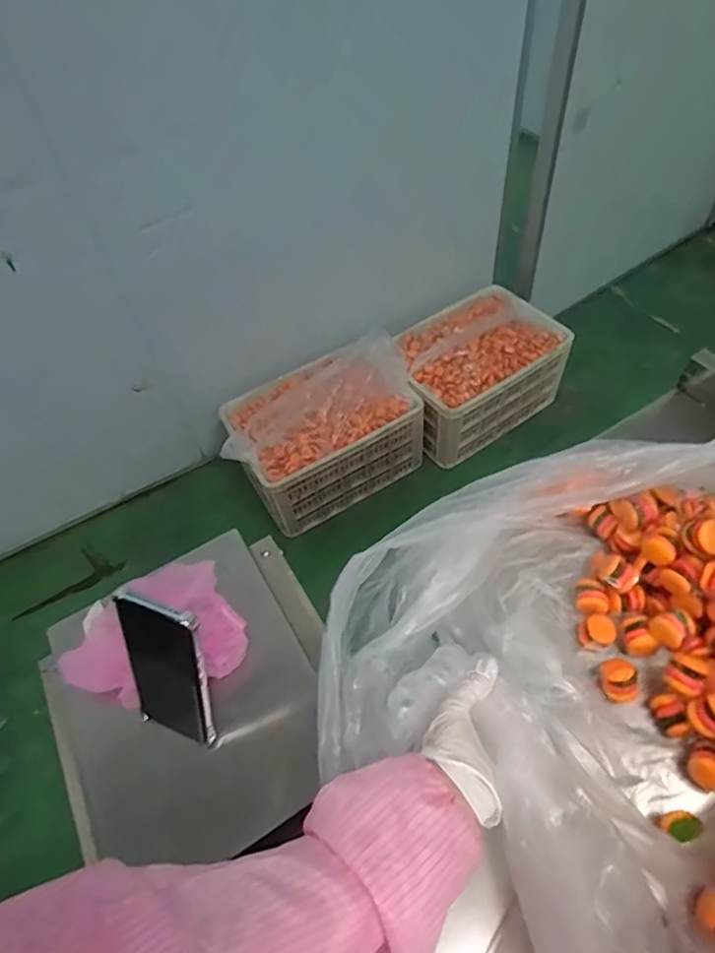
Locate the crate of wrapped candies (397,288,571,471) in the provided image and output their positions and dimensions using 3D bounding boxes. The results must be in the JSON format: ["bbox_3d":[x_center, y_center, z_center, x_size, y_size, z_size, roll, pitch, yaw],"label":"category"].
[{"bbox_3d":[0.354,-0.305,1.683,0.516,0.267,0.360,-34,58,-18],"label":"crate of wrapped candies"}]

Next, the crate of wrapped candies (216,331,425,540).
[{"bbox_3d":[-0.093,-0.127,1.575,0.539,0.374,0.361,-27,56,-14],"label":"crate of wrapped candies"}]

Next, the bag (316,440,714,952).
[{"bbox_3d":[0.193,0.165,0.443,0.438,0.176,0.389,-35,58,-18],"label":"bag"}]

